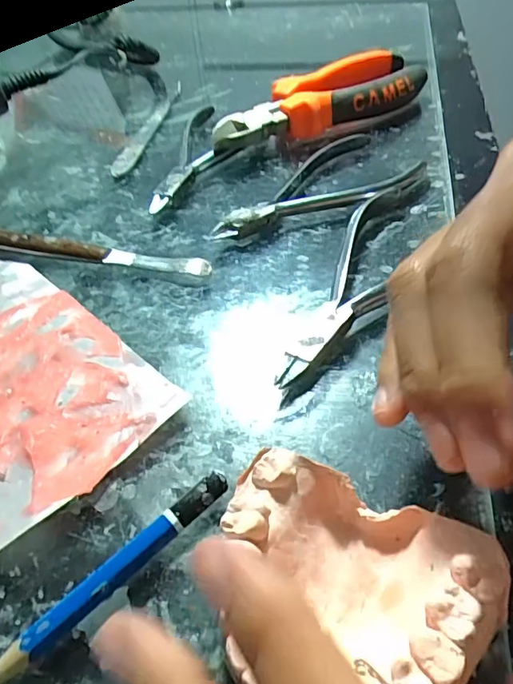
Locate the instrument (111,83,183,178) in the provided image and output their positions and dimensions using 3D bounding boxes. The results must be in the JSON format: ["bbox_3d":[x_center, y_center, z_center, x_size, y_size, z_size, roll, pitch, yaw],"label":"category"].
[{"bbox_3d":[-0.070,-0.143,0.337,0.014,0.004,0.126,4,47,9],"label":"instrument"}]

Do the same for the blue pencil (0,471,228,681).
[{"bbox_3d":[-0.037,0.061,0.136,0.072,0.009,0.008,-36,54,-26],"label":"blue pencil"}]

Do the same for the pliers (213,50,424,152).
[{"bbox_3d":[0.042,-0.149,0.314,0.158,0.027,0.051,-29,51,-21],"label":"pliers"}]

